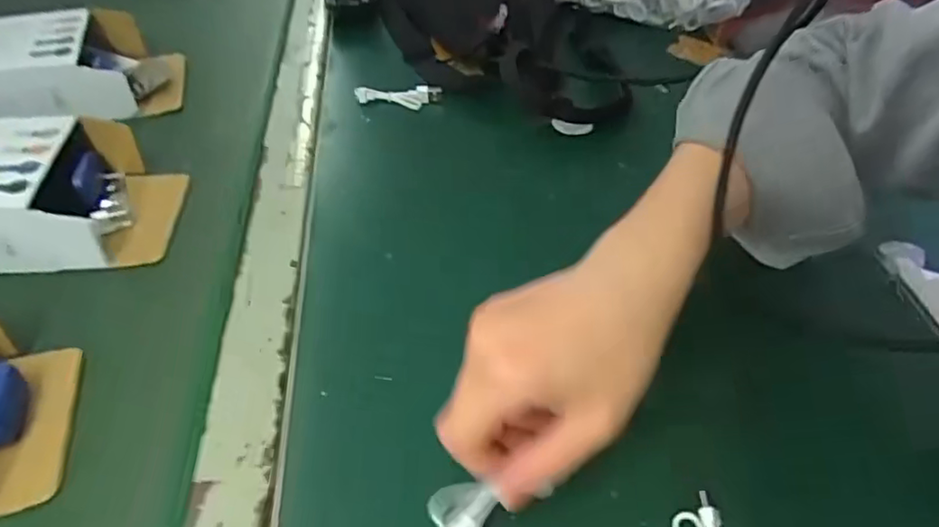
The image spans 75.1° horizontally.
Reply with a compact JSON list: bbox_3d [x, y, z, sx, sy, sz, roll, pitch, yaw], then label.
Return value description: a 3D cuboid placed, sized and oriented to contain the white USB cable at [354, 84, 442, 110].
[{"bbox_3d":[-0.064,-0.151,0.547,0.075,0.016,0.019,2,46,0],"label":"white USB cable"}]

